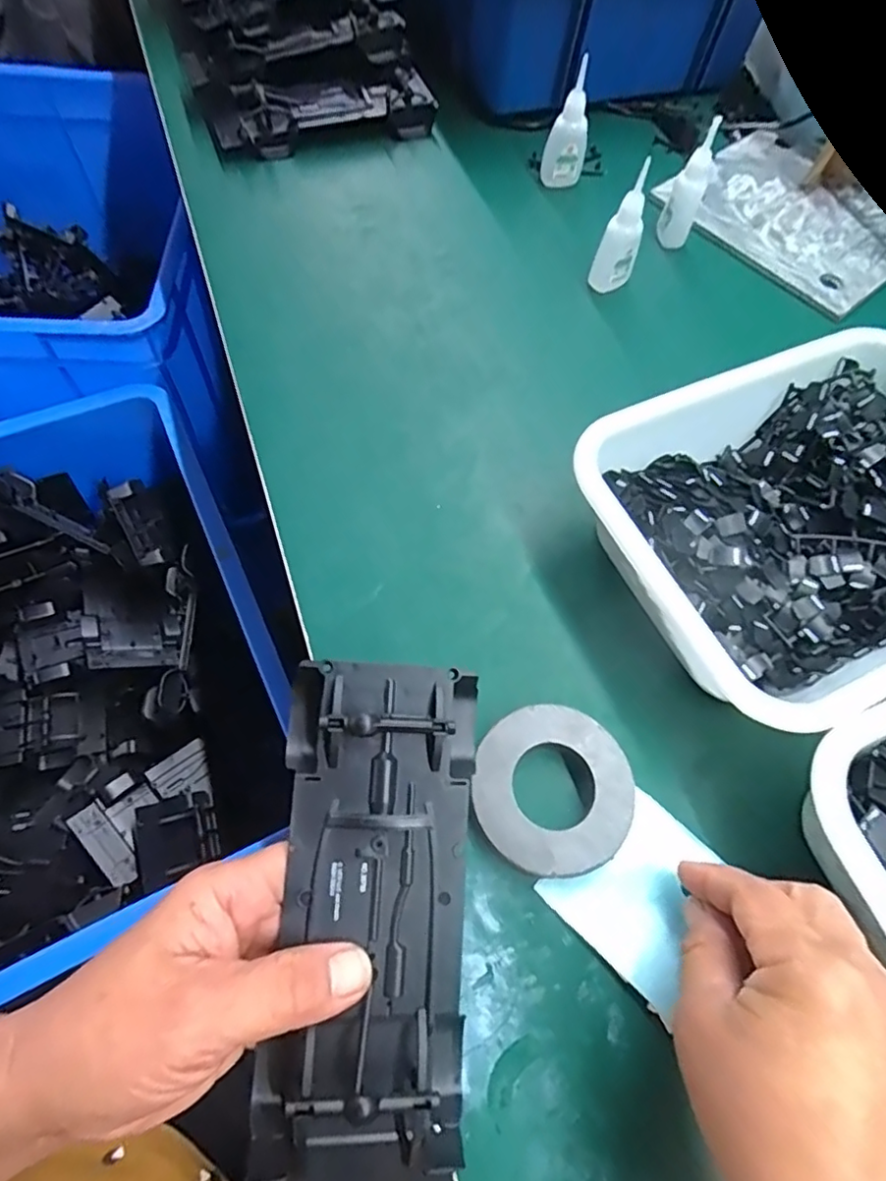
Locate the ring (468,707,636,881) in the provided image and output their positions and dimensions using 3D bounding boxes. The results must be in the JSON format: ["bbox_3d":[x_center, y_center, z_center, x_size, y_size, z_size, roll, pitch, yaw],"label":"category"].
[{"bbox_3d":[0.052,0.095,0.281,0.075,0.019,0.074,1,64,-2],"label":"ring"}]

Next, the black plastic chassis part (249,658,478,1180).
[{"bbox_3d":[-0.027,0.127,0.224,0.076,0.037,0.192,2,81,-2],"label":"black plastic chassis part"}]

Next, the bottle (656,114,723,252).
[{"bbox_3d":[0.192,-0.316,0.453,0.027,0.079,0.024,19,65,6],"label":"bottle"}]

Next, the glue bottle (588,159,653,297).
[{"bbox_3d":[0.130,-0.259,0.426,0.025,0.085,0.024,33,67,12],"label":"glue bottle"}]

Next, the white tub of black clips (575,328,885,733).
[{"bbox_3d":[0.209,-0.039,0.331,0.241,0.065,0.186,-22,67,-13],"label":"white tub of black clips"}]

